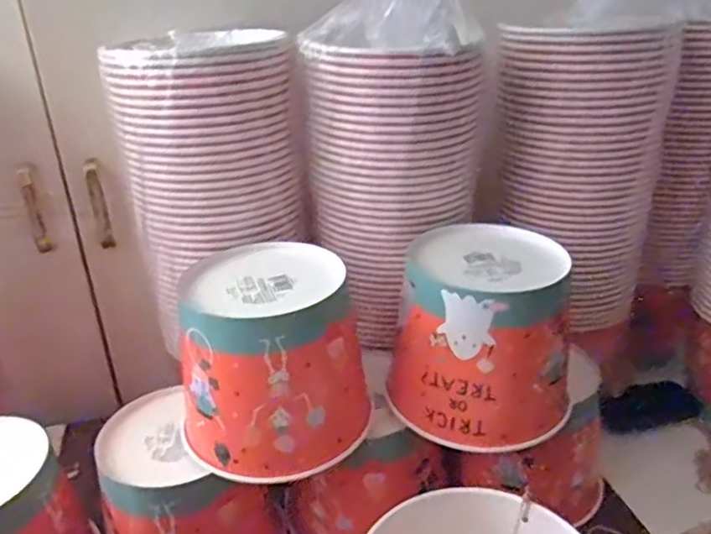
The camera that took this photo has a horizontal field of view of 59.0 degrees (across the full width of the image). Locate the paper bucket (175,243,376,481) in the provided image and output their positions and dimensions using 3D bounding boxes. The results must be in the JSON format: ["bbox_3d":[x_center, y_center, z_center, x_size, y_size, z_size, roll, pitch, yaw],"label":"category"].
[{"bbox_3d":[-0.069,0.073,0.520,0.142,0.136,0.140,-8,27,-11],"label":"paper bucket"}]

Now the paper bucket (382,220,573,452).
[{"bbox_3d":[0.111,0.057,0.538,0.148,0.141,0.135,6,27,16],"label":"paper bucket"}]

